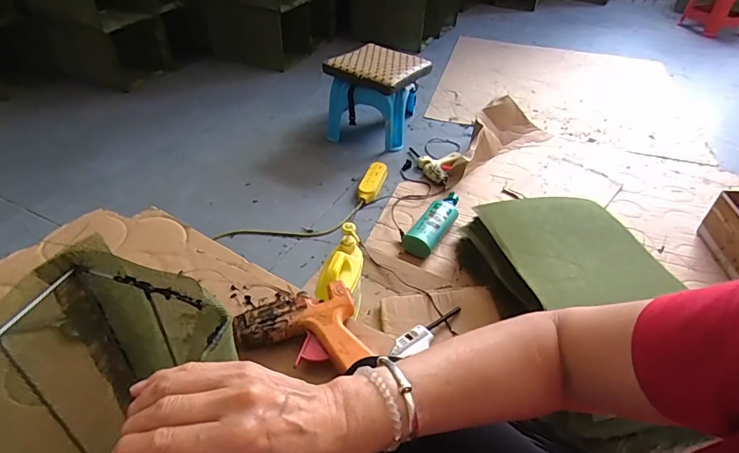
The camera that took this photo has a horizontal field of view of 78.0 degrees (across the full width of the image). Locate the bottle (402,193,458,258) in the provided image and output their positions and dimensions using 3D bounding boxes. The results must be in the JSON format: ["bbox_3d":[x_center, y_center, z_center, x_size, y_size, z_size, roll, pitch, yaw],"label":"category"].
[{"bbox_3d":[0.198,-0.024,1.301,0.086,0.066,0.297,23,44,22],"label":"bottle"}]

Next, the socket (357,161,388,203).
[{"bbox_3d":[0.012,-0.148,1.457,0.065,0.032,0.213,13,41,11],"label":"socket"}]

